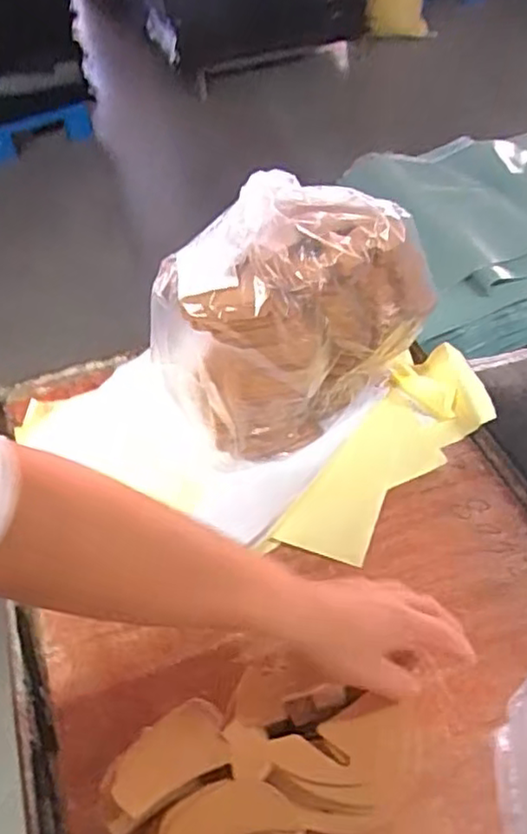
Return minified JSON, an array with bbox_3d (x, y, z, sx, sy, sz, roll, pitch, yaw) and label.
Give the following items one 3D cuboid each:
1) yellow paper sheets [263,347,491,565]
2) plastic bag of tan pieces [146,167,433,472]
[{"bbox_3d":[0.124,0.034,0.680,0.279,0.044,0.112,-38,56,-25],"label":"yellow paper sheets"},{"bbox_3d":[0.033,-0.090,0.627,0.255,0.242,0.110,-26,51,-16],"label":"plastic bag of tan pieces"}]

